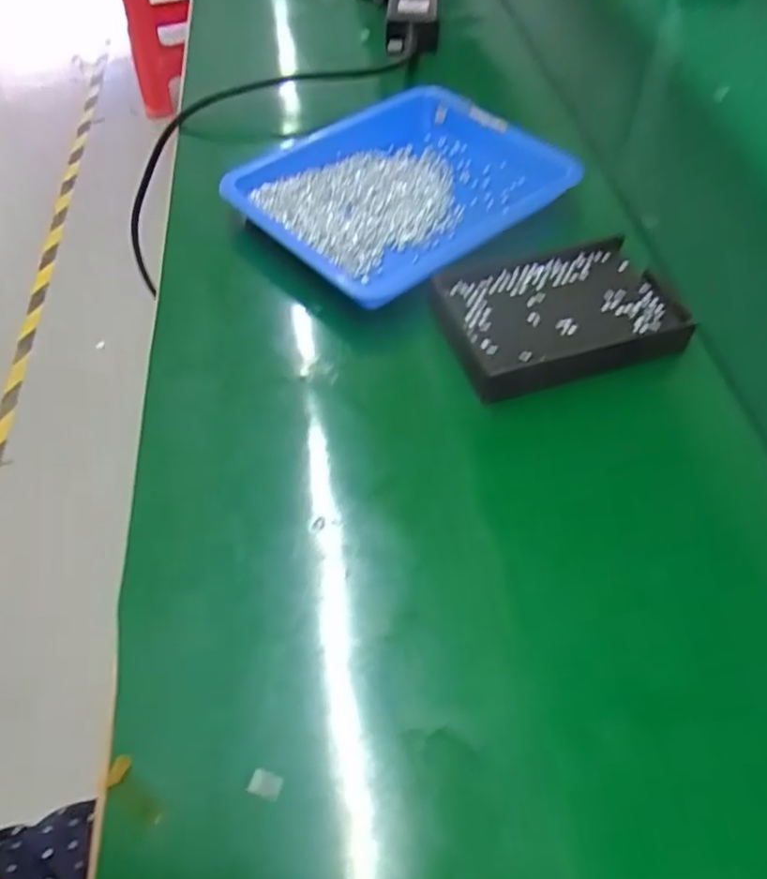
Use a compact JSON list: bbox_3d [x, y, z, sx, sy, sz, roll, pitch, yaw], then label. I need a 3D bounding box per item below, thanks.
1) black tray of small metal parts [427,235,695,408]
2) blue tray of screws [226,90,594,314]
[{"bbox_3d":[0.107,-0.077,0.401,0.137,0.016,0.098,-14,55,-7],"label":"black tray of small metal parts"},{"bbox_3d":[0.013,-0.189,0.482,0.220,0.028,0.169,-37,61,-21],"label":"blue tray of screws"}]

